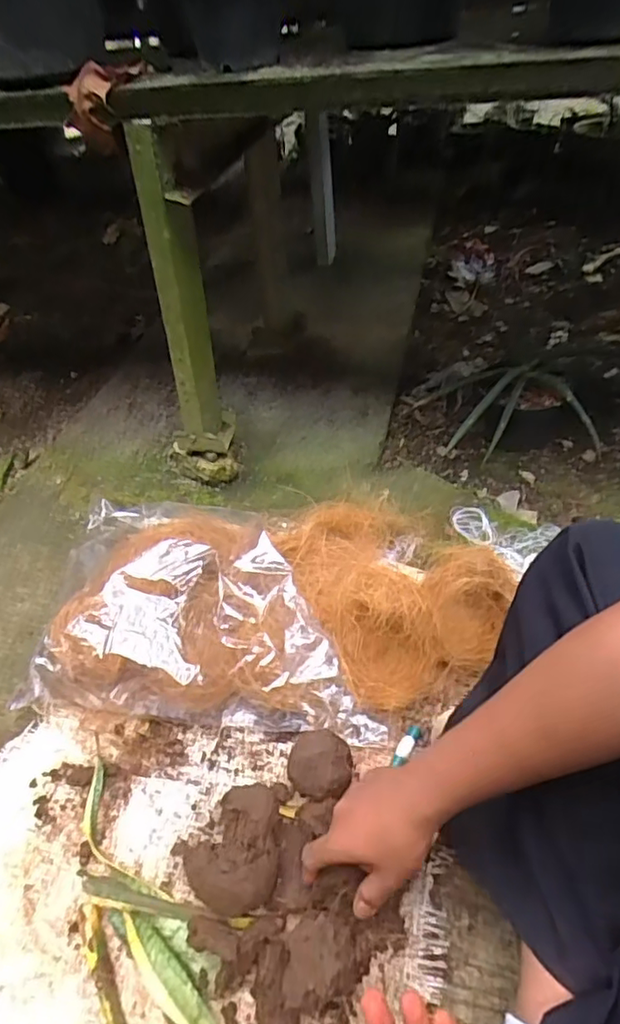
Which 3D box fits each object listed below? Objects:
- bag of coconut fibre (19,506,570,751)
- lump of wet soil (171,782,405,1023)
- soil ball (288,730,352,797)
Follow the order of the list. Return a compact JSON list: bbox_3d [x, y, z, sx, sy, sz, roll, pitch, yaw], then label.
[{"bbox_3d":[0.010,0.100,0.737,0.660,0.144,0.346,-3,45,2],"label":"bag of coconut fibre"},{"bbox_3d":[-0.029,0.344,0.533,0.156,0.075,0.185,-28,49,-21],"label":"lump of wet soil"},{"bbox_3d":[0.014,0.269,0.613,0.061,0.059,0.065,-3,45,3],"label":"soil ball"}]

